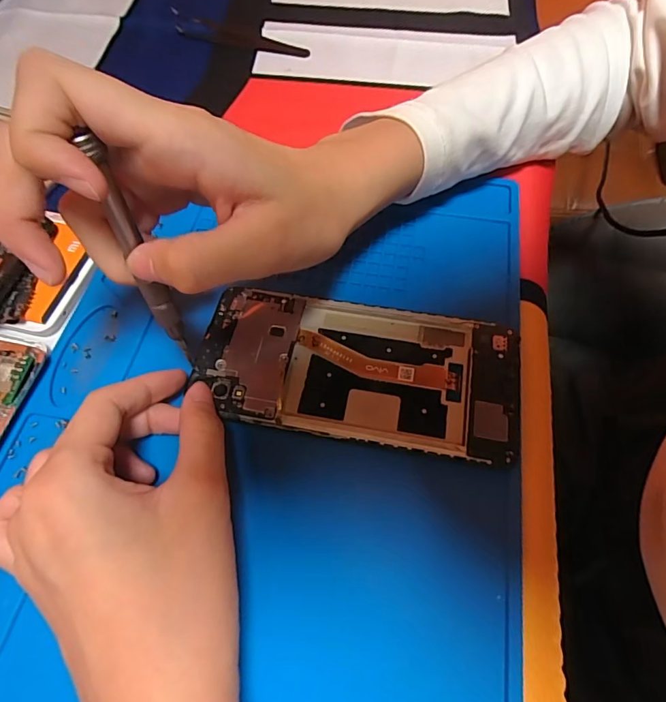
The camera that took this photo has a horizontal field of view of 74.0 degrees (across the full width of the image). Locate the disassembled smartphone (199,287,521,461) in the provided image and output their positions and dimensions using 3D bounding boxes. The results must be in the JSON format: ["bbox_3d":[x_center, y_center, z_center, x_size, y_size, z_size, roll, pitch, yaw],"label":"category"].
[{"bbox_3d":[0.011,0.008,0.209,0.147,0.006,0.069,10,62,7],"label":"disassembled smartphone"}]

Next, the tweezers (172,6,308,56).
[{"bbox_3d":[-0.076,-0.252,0.352,0.116,0.015,0.018,16,63,10],"label":"tweezers"}]

